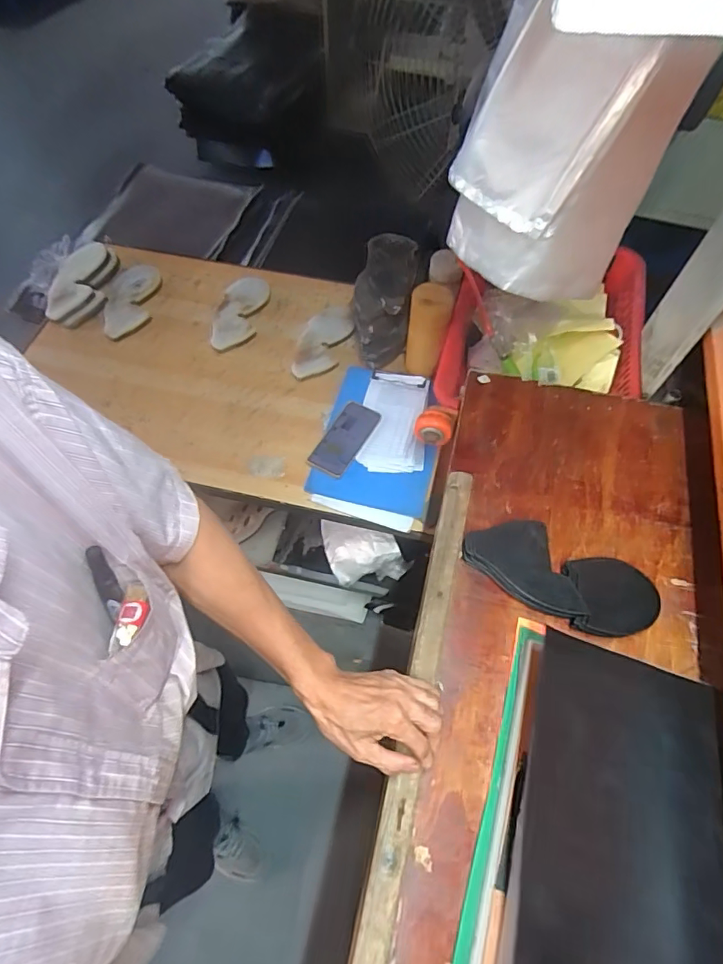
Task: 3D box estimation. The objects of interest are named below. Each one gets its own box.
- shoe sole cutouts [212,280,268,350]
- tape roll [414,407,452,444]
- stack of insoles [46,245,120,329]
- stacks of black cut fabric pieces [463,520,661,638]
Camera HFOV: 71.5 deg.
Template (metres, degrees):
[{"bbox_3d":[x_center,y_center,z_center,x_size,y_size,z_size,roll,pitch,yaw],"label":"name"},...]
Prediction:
[{"bbox_3d":[-0.281,-0.388,1.145,0.105,0.026,0.196,9,72,14],"label":"shoe sole cutouts"},{"bbox_3d":[0.117,-0.094,0.836,0.061,0.047,0.055,-3,63,-5],"label":"tape roll"},{"bbox_3d":[-0.628,-0.450,1.138,0.104,0.049,0.238,5,62,0],"label":"stack of insoles"},{"bbox_3d":[0.249,0.119,0.639,0.234,0.032,0.101,28,65,11],"label":"stacks of black cut fabric pieces"}]

